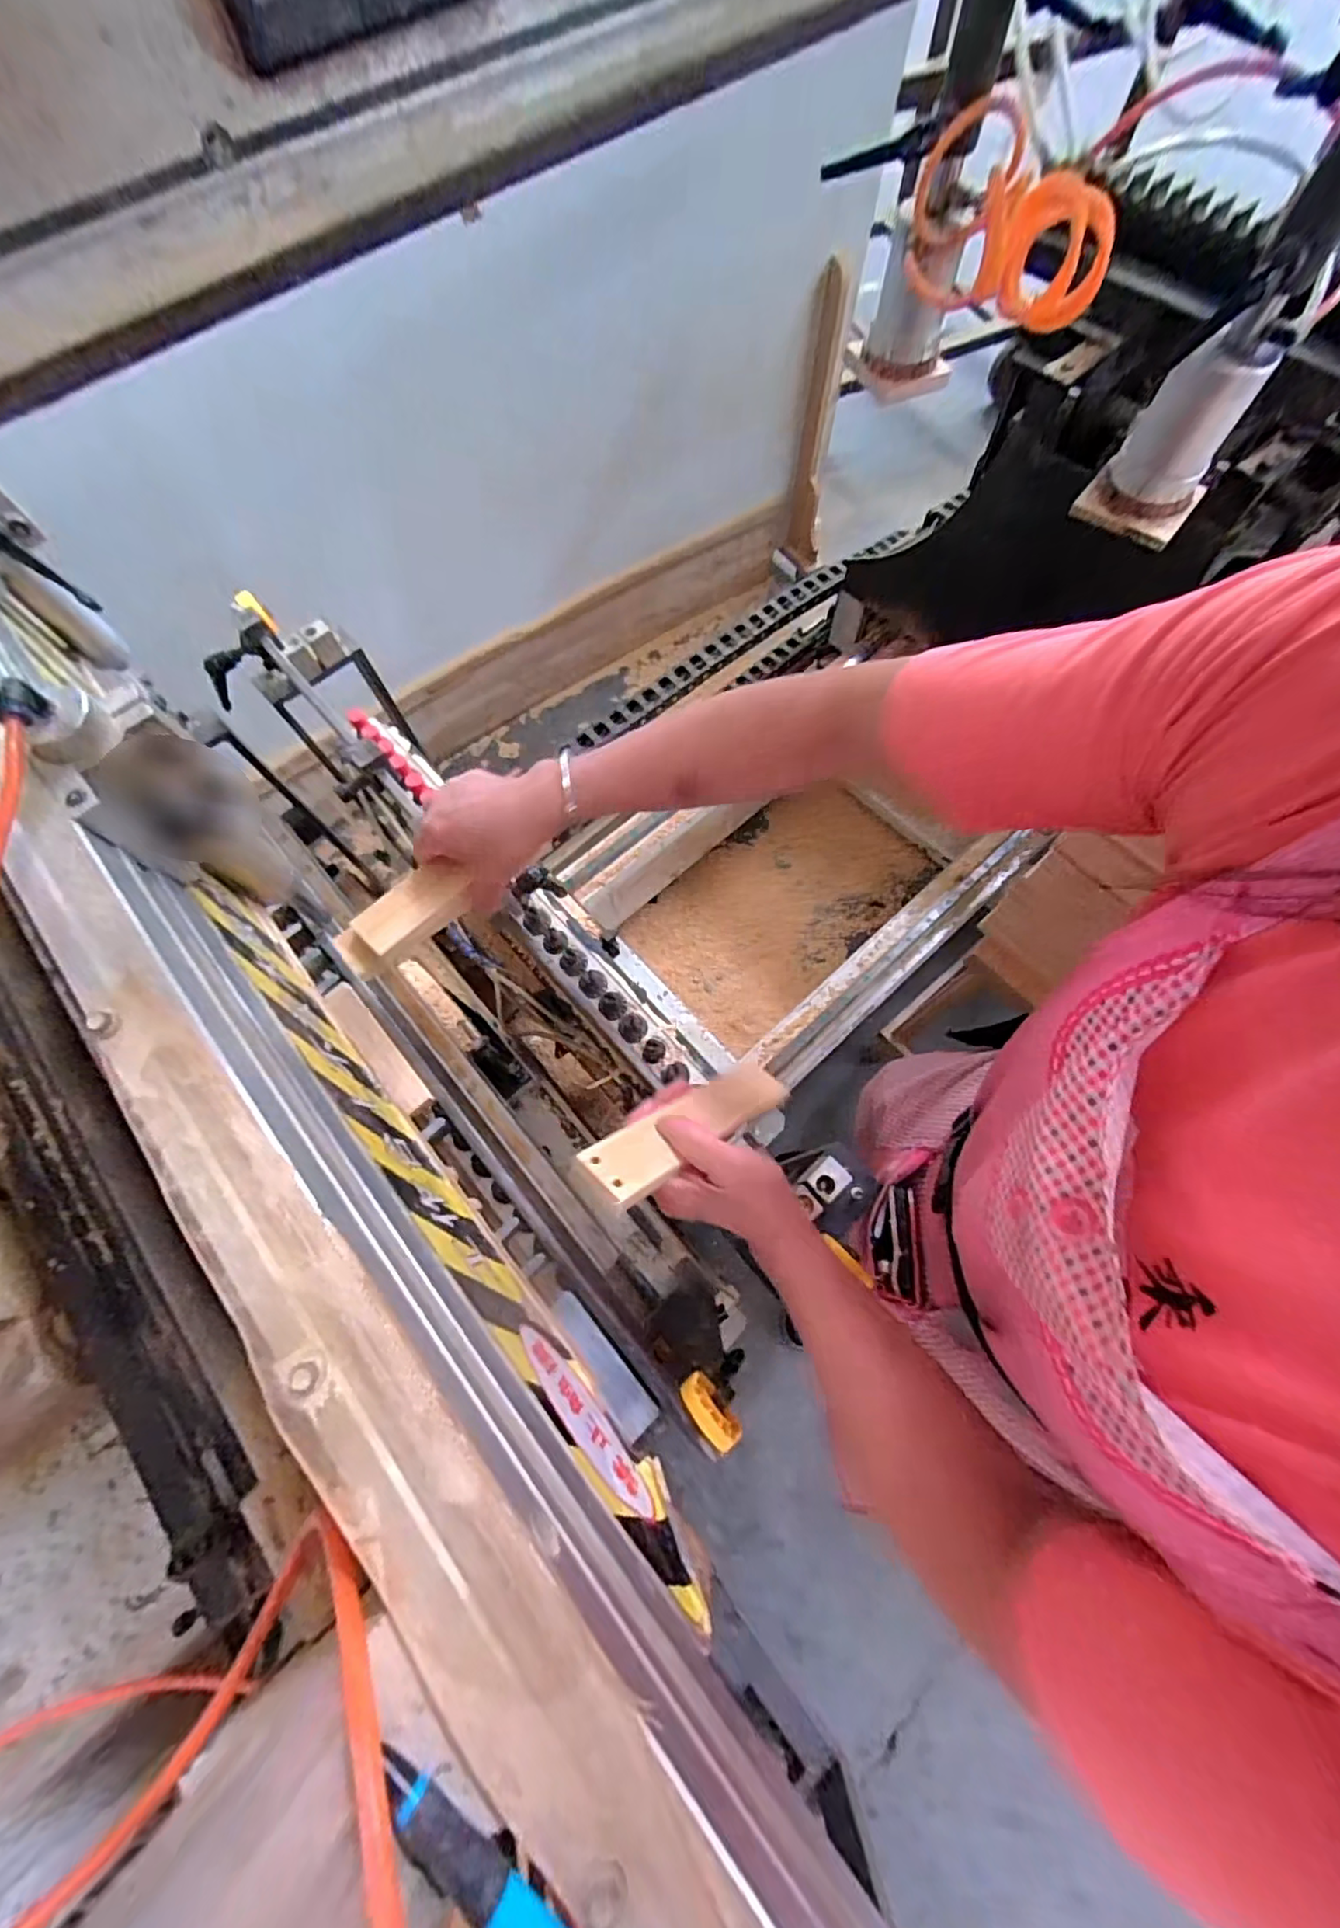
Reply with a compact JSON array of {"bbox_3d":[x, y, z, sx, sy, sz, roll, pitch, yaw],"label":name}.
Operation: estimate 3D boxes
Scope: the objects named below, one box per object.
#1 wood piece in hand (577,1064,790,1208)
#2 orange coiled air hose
[{"bbox_3d":[0.018,0.108,0.428,0.181,0.012,0.045,-15,48,-45],"label":"wood piece in hand"},{"bbox_3d":[0.322,-0.681,0.569,0.189,0.137,0.040,9,70,5],"label":"orange coiled air hose"}]

